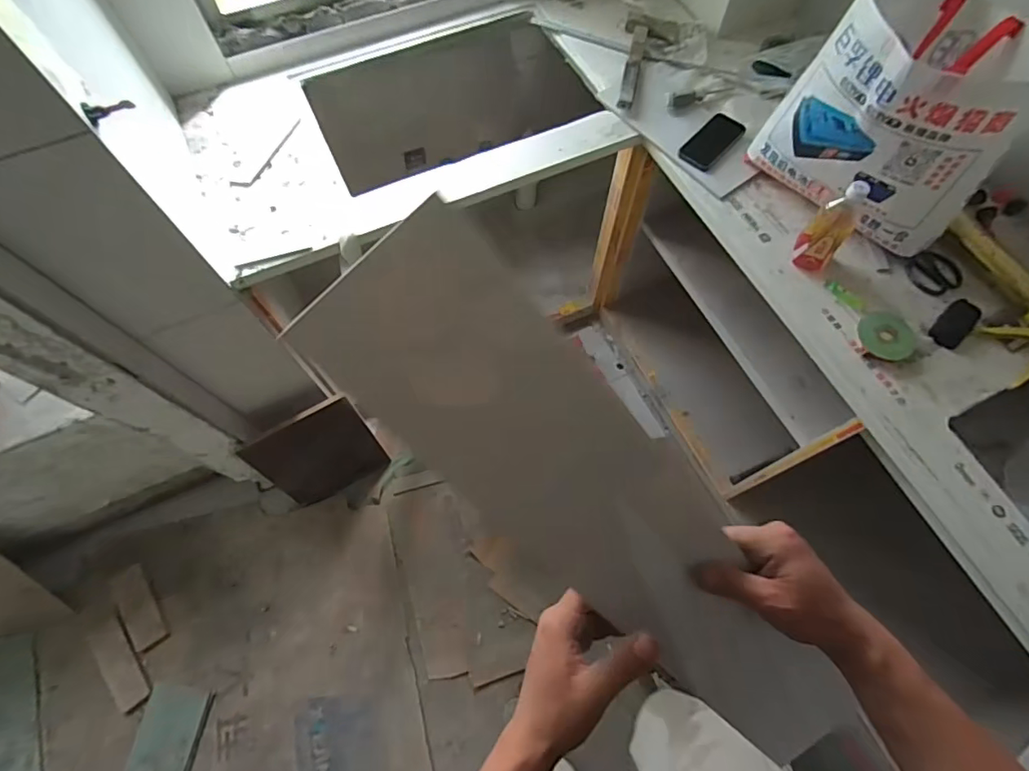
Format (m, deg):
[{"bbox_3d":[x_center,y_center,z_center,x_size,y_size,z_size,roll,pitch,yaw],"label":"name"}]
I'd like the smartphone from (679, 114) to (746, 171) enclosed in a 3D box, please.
[{"bbox_3d":[0.415,-0.514,1.064,0.073,0.008,0.165,39,72,16],"label":"smartphone"}]

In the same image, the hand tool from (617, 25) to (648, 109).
[{"bbox_3d":[0.272,-0.732,1.157,0.037,0.026,0.266,12,67,6],"label":"hand tool"}]

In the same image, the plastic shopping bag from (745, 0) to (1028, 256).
[{"bbox_3d":[0.661,-0.474,0.868,0.366,0.284,0.308,35,71,14],"label":"plastic shopping bag"}]

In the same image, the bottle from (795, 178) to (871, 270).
[{"bbox_3d":[0.557,-0.280,0.889,0.072,0.177,0.071,40,72,16],"label":"bottle"}]

